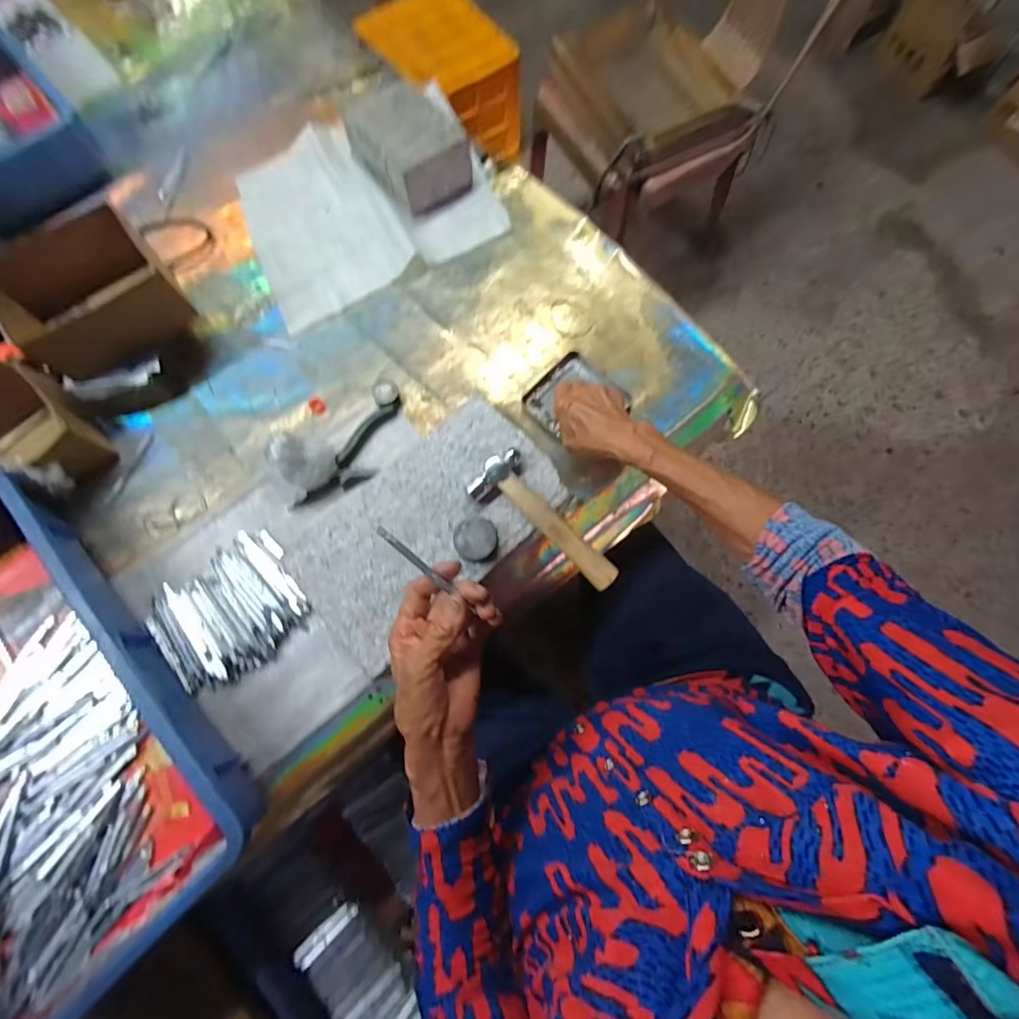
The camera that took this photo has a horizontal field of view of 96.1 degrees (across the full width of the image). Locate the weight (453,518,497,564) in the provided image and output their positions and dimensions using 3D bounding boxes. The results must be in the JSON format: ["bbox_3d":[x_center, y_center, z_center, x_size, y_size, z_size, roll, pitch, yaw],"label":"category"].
[{"bbox_3d":[-0.028,0.027,0.393,0.035,0.021,0.036,-12,75,-3],"label":"weight"}]

